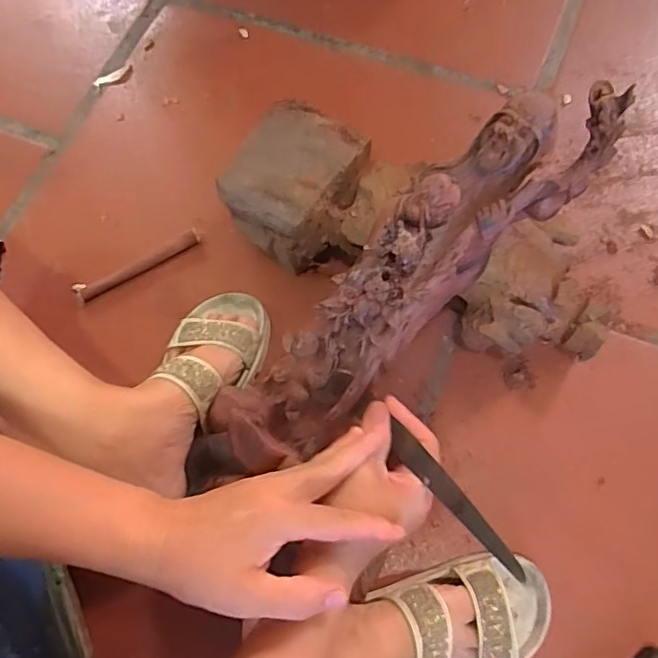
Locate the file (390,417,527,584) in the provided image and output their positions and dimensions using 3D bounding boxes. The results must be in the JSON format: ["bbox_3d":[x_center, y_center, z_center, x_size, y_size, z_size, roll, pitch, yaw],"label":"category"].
[{"bbox_3d":[0.079,0.107,0.358,0.016,0.006,0.127,-44,47,-3],"label":"file"}]

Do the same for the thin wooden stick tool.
[{"bbox_3d":[-0.204,-0.067,0.604,0.139,0.018,0.013,-27,72,-6],"label":"thin wooden stick tool"}]

